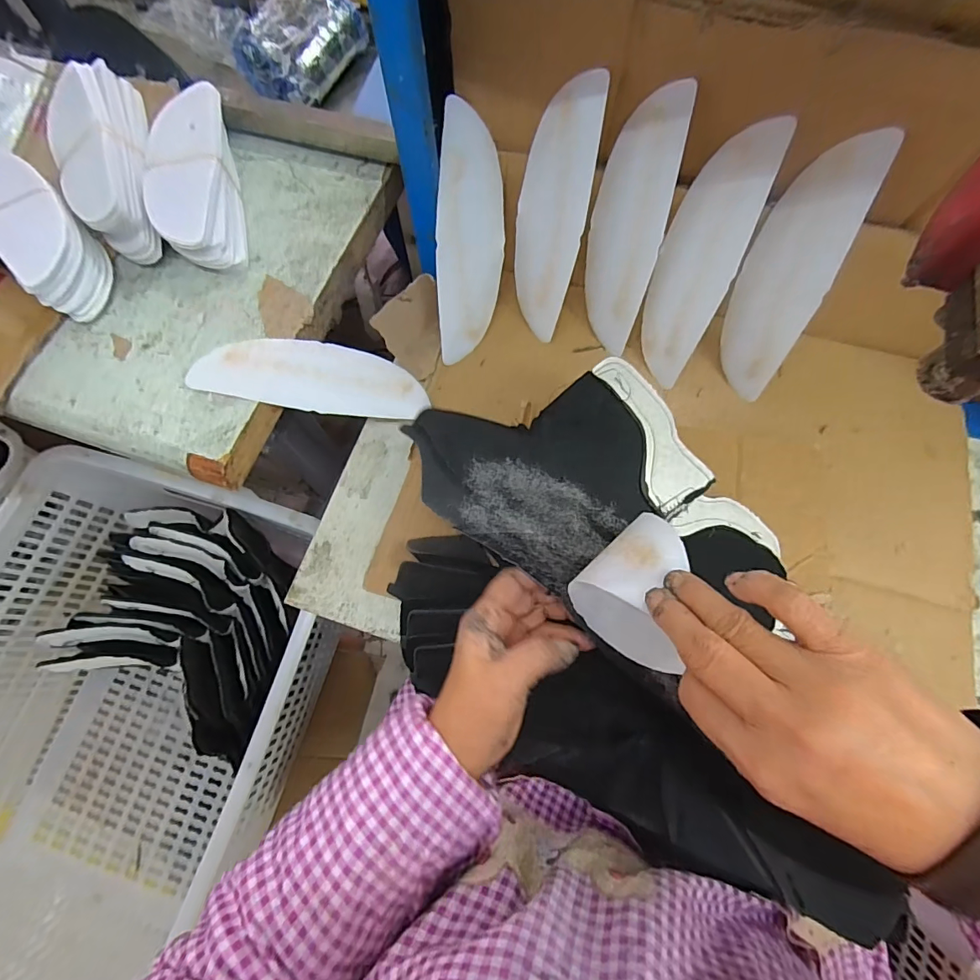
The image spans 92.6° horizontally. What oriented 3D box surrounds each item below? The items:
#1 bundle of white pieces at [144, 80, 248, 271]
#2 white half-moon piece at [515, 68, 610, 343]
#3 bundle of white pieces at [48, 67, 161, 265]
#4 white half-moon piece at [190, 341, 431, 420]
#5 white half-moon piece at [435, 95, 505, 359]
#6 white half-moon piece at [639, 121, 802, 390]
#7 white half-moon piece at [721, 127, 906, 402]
[{"bbox_3d":[-0.314,-0.331,0.501,0.075,0.048,0.222,-14,72,-3],"label":"bundle of white pieces"},{"bbox_3d":[0.055,-0.251,0.438,0.072,0.209,0.006,36,51,25],"label":"white half-moon piece"},{"bbox_3d":[-0.404,-0.340,0.495,0.092,0.073,0.230,-21,72,-6],"label":"bundle of white pieces"},{"bbox_3d":[-0.170,-0.111,0.460,0.210,0.007,0.068,9,82,-13],"label":"white half-moon piece"},{"bbox_3d":[-0.018,-0.238,0.459,0.070,0.213,0.006,-13,33,-28],"label":"white half-moon piece"},{"bbox_3d":[0.185,-0.205,0.426,0.007,0.209,0.071,-25,53,-37],"label":"white half-moon piece"},{"bbox_3d":[0.257,-0.186,0.415,0.008,0.208,0.076,-25,52,-30],"label":"white half-moon piece"}]

